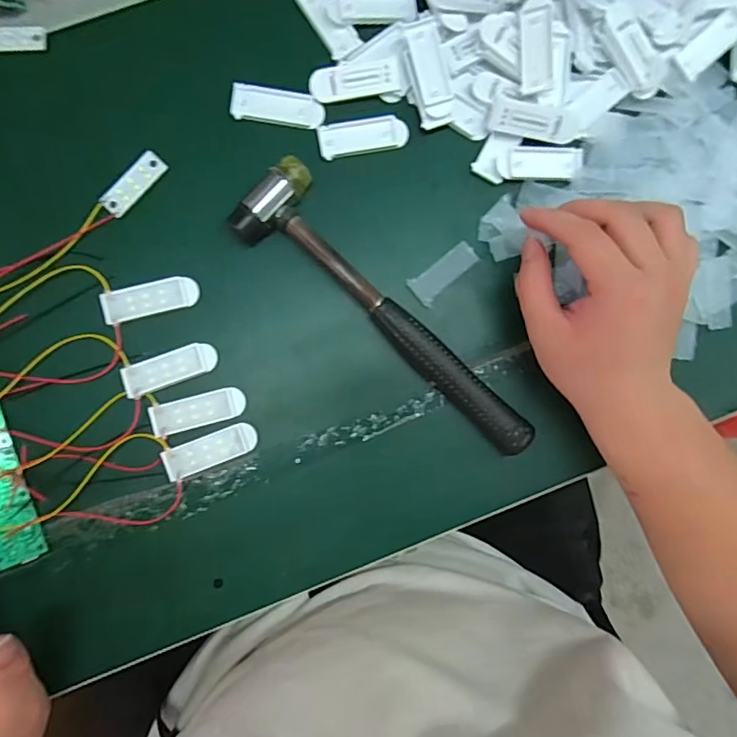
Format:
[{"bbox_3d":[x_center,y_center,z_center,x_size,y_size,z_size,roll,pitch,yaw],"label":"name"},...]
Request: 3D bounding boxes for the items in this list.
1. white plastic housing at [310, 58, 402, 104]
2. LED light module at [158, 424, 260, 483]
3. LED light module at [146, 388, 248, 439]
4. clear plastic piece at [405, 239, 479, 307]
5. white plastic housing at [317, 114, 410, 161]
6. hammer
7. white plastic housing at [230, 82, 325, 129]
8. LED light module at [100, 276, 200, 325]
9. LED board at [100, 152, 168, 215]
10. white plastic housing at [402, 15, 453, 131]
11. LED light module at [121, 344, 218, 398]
[{"bbox_3d":[-0.009,-0.187,0.334,0.056,0.009,0.019,-7,89,-3],"label":"white plastic housing"},{"bbox_3d":[-0.101,0.053,0.331,0.058,0.006,0.020,-20,90,-3],"label":"LED light module"},{"bbox_3d":[-0.109,0.027,0.331,0.058,0.007,0.021,-15,90,-3],"label":"LED light module"},{"bbox_3d":[0.051,-0.063,0.342,0.049,0.004,0.021,-36,83,-5],"label":"clear plastic piece"},{"bbox_3d":[-0.003,-0.153,0.339,0.058,0.004,0.021,-12,90,-3],"label":"white plastic housing"},{"bbox_3d":[0.017,-0.032,0.332,0.231,0.020,0.055,44,88,-3],"label":"hammer"},{"bbox_3d":[-0.059,-0.171,0.338,0.059,0.006,0.021,6,89,-3],"label":"white plastic housing"},{"bbox_3d":[-0.140,-0.045,0.331,0.059,0.006,0.022,-14,90,-3],"label":"LED light module"},{"bbox_3d":[-0.152,-0.120,0.332,0.016,0.004,0.046,43,87,-2],"label":"LED board"},{"bbox_3d":[0.039,-0.191,0.334,0.026,0.012,0.066,-15,90,-3],"label":"white plastic housing"},{"bbox_3d":[-0.127,0.000,0.330,0.058,0.009,0.021,-21,90,-3],"label":"LED light module"}]

